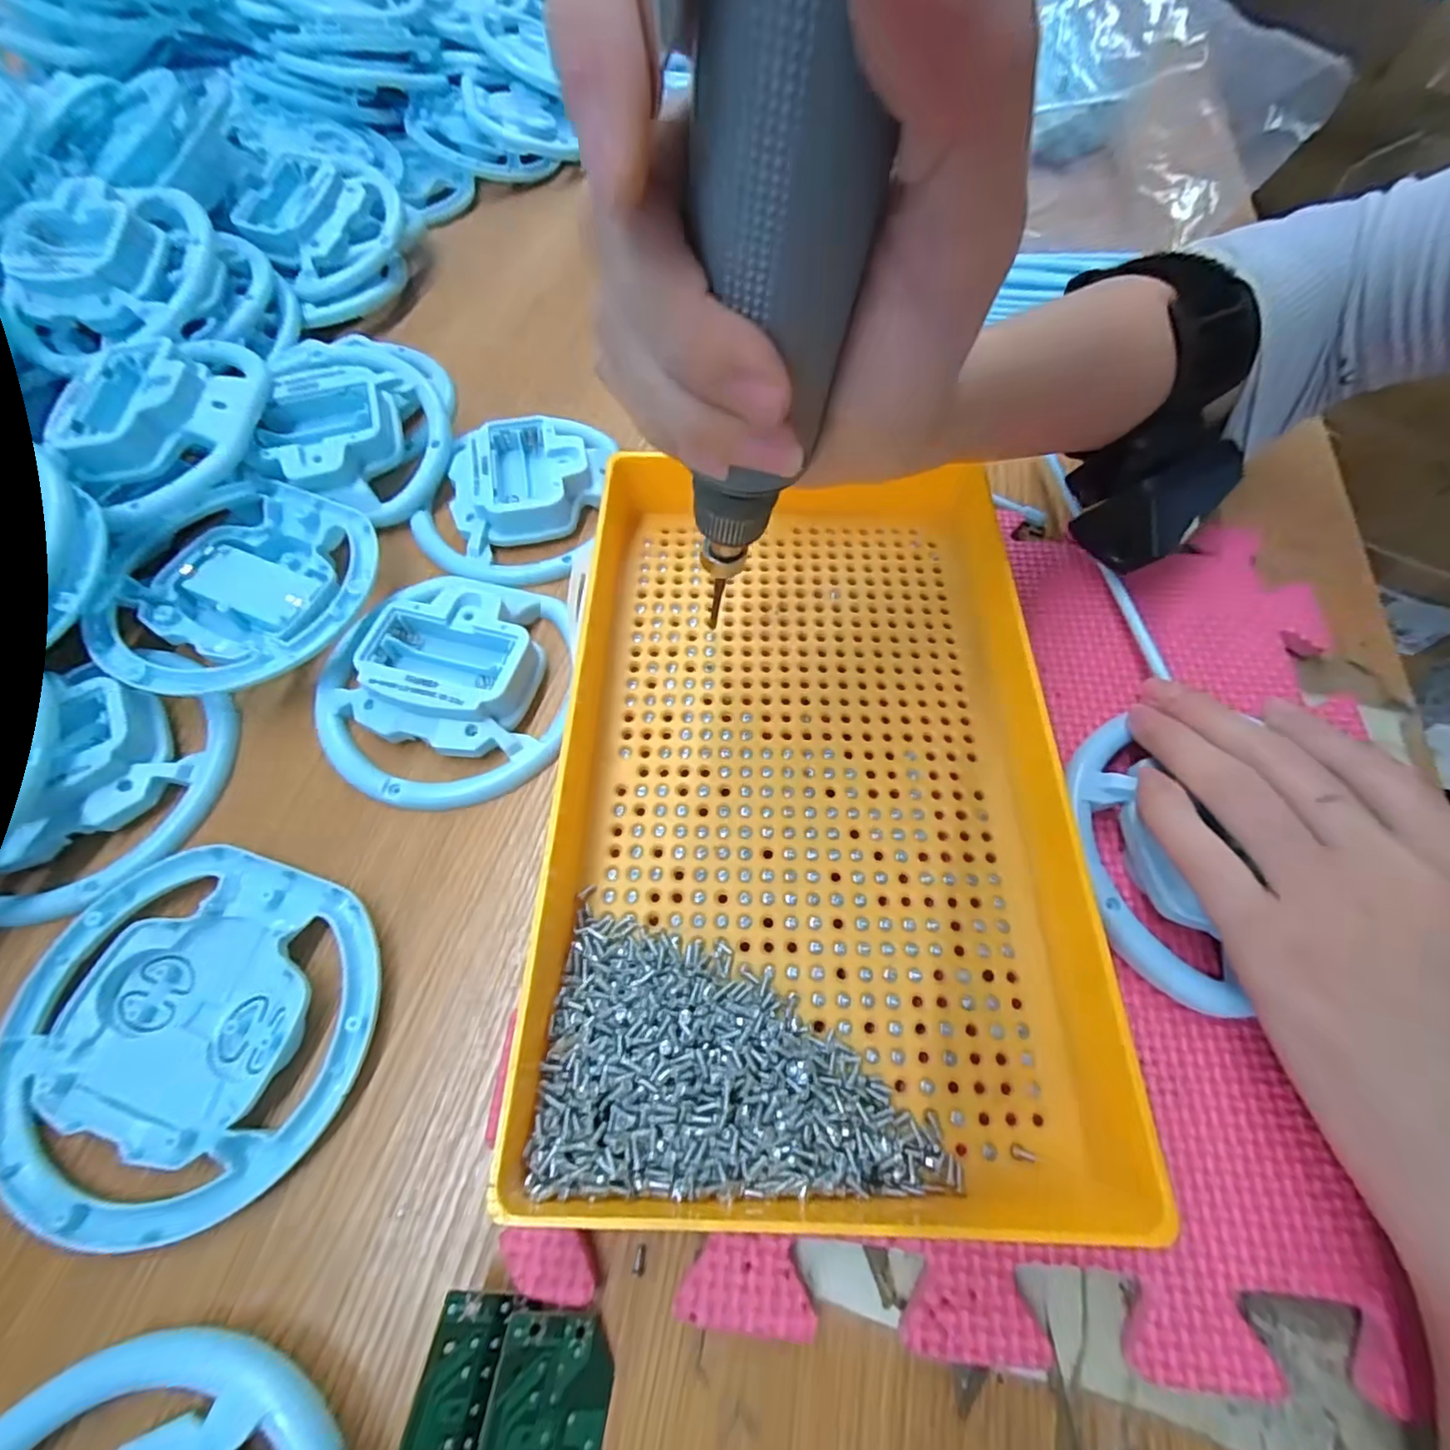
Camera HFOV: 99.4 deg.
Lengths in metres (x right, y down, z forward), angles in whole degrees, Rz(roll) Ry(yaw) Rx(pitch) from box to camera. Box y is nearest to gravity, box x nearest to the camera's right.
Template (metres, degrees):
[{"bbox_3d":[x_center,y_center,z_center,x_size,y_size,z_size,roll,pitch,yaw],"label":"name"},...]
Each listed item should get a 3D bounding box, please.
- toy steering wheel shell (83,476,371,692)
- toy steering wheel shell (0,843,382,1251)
[{"bbox_3d":[-0.193,-0.055,0.249,0.097,0.018,0.099,1,63,-1],"label":"toy steering wheel shell"},{"bbox_3d":[-0.160,0.091,0.182,0.103,0.011,0.100,17,63,7],"label":"toy steering wheel shell"}]

